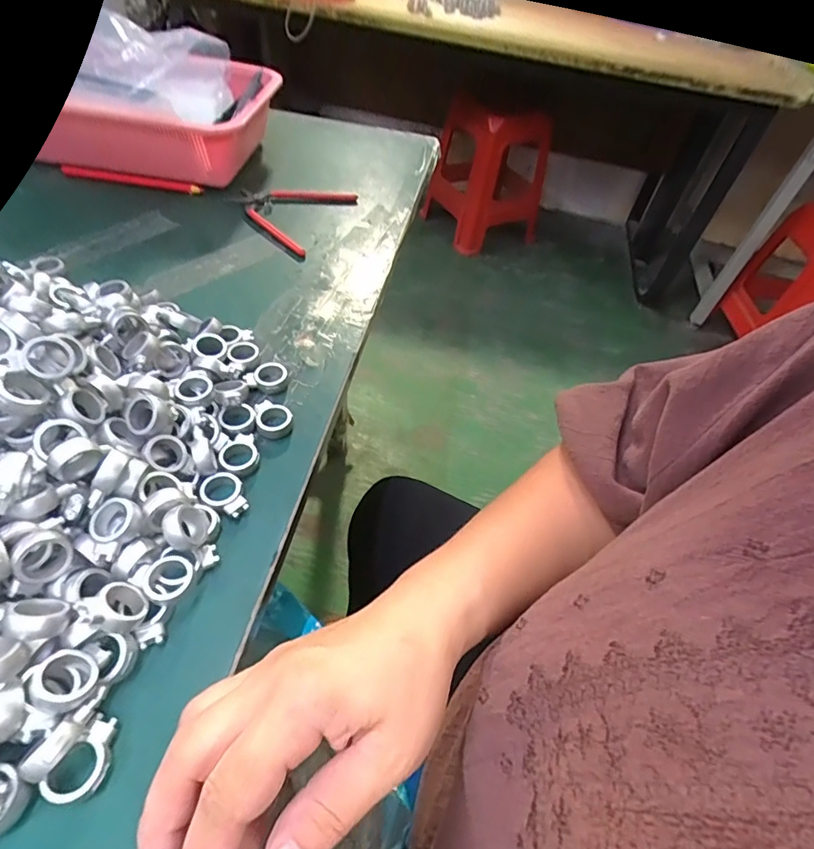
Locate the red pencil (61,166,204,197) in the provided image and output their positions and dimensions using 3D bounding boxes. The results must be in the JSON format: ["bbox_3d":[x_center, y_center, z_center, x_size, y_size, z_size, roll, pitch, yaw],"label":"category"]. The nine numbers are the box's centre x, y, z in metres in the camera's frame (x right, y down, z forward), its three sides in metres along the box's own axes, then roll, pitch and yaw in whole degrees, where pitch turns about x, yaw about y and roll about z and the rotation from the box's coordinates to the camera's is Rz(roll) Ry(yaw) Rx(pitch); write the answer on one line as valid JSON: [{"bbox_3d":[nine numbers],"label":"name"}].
[{"bbox_3d":[-0.317,-0.283,0.572,0.160,0.013,0.014,9,49,1],"label":"red pencil"}]

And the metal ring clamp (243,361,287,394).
[{"bbox_3d":[-0.112,-0.037,0.390,0.033,0.011,0.025,-2,49,-10],"label":"metal ring clamp"}]

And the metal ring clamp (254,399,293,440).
[{"bbox_3d":[-0.099,-0.006,0.366,0.026,0.011,0.032,-6,50,-13],"label":"metal ring clamp"}]

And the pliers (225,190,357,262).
[{"bbox_3d":[-0.118,-0.248,0.566,0.140,0.011,0.130,38,55,24],"label":"pliers"}]

